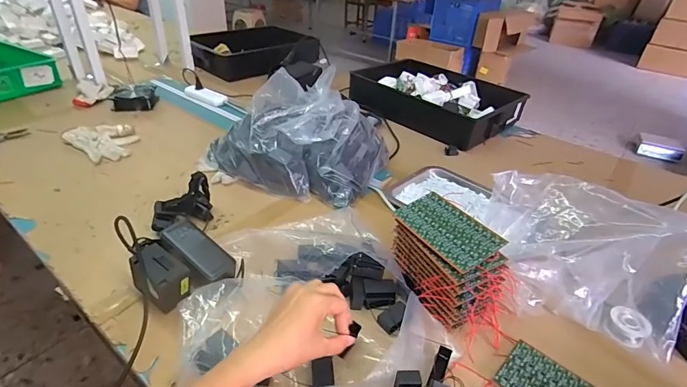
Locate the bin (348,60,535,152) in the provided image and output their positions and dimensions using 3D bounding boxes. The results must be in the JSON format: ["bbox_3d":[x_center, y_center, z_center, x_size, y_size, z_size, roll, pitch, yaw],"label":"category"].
[{"bbox_3d":[0.290,-0.313,1.245,0.367,0.105,0.502,-27,45,-37],"label":"bin"}]

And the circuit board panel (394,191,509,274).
[{"bbox_3d":[0.160,0.053,0.595,0.091,0.007,0.156,-25,41,-20],"label":"circuit board panel"}]

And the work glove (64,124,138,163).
[{"bbox_3d":[-0.595,-0.134,0.965,0.172,0.024,0.137,28,41,31],"label":"work glove"}]

